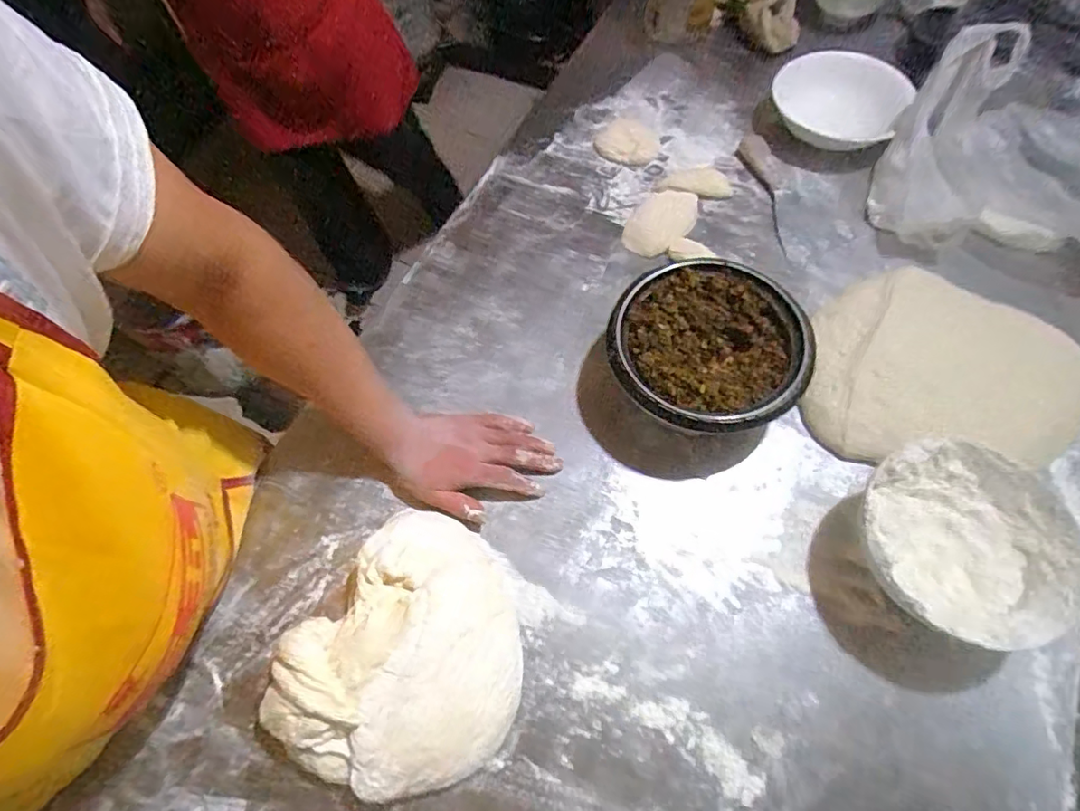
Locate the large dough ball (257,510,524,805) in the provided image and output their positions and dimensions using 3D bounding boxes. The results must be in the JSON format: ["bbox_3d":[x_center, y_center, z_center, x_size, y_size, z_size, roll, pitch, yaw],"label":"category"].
[{"bbox_3d":[-0.108,0.218,0.477,0.182,0.077,0.215,34,70,18],"label":"large dough ball"}]

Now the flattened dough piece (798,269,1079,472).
[{"bbox_3d":[0.430,-0.042,0.594,0.280,0.049,0.247,15,65,10],"label":"flattened dough piece"}]

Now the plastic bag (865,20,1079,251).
[{"bbox_3d":[0.558,-0.280,0.626,0.275,0.138,0.180,18,66,11],"label":"plastic bag"}]

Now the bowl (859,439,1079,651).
[{"bbox_3d":[0.353,0.124,0.486,0.161,0.098,0.161,-1,64,2],"label":"bowl"}]

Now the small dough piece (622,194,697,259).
[{"bbox_3d":[0.158,-0.240,0.726,0.079,0.023,0.108,27,68,15],"label":"small dough piece"}]

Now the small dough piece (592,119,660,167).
[{"bbox_3d":[0.132,-0.384,0.811,0.090,0.010,0.095,-1,64,2],"label":"small dough piece"}]

